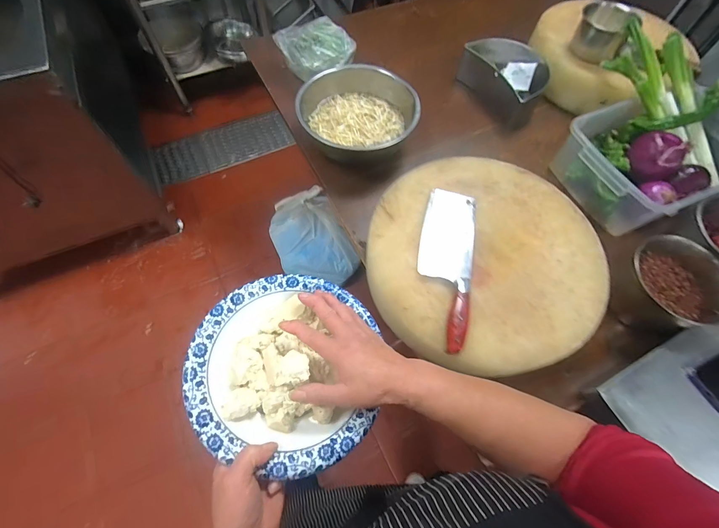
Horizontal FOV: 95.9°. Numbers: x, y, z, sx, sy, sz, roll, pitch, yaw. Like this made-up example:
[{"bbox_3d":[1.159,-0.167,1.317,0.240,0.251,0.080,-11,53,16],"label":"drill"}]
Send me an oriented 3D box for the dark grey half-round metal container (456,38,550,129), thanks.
[{"bbox_3d":[0.398,-0.491,0.855,0.167,0.114,0.231,-31,68,-16],"label":"dark grey half-round metal container"}]

